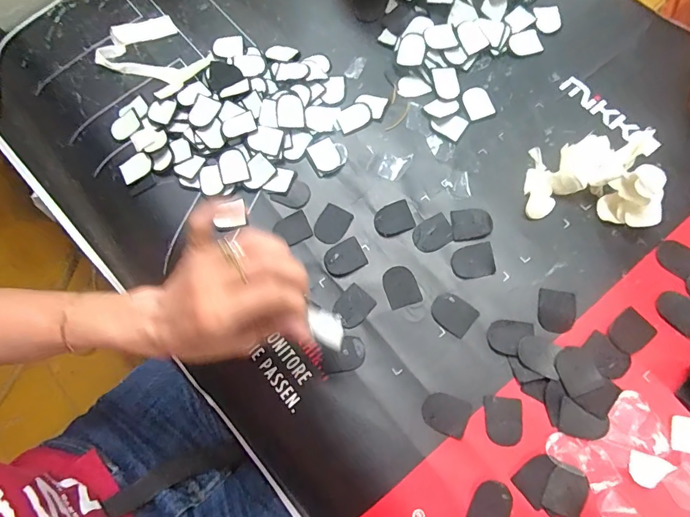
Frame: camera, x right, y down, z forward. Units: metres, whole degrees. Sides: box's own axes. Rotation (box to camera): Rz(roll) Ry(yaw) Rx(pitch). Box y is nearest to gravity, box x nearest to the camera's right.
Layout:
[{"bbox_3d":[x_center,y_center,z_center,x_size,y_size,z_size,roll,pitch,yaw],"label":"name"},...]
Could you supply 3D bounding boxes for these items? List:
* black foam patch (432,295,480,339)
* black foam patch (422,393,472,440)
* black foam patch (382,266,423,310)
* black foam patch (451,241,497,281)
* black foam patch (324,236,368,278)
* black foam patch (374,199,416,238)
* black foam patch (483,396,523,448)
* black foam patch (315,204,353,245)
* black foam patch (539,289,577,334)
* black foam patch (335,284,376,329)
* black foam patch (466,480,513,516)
[{"bbox_3d":[0.088,0.045,0.348,0.034,0.004,0.028,37,80,14],"label":"black foam patch"},{"bbox_3d":[0.077,0.119,0.326,0.034,0.004,0.028,23,77,12],"label":"black foam patch"},{"bbox_3d":[0.047,0.024,0.356,0.027,0.004,0.034,-22,73,-1],"label":"black foam patch"},{"bbox_3d":[0.107,0.003,0.356,0.034,0.004,0.028,-13,75,6],"label":"black foam patch"},{"bbox_3d":[0.000,0.000,0.366,0.034,0.004,0.028,-27,73,-2],"label":"black foam patch"},{"bbox_3d":[0.042,-0.034,0.372,0.033,0.004,0.029,-22,73,-1],"label":"black foam patch"},{"bbox_3d":[0.119,0.123,0.321,0.026,0.007,0.034,1,74,6],"label":"black foam patch"},{"bbox_3d":[-0.011,-0.029,0.378,0.027,0.004,0.035,26,78,13],"label":"black foam patch"},{"bbox_3d":[0.169,0.042,0.337,0.027,0.005,0.033,6,74,8],"label":"black foam patch"},{"bbox_3d":[0.007,0.041,0.356,0.027,0.004,0.033,39,81,15],"label":"black foam patch"},{"bbox_3d":[0.105,0.177,0.303,0.027,0.004,0.034,25,78,12],"label":"black foam patch"}]

